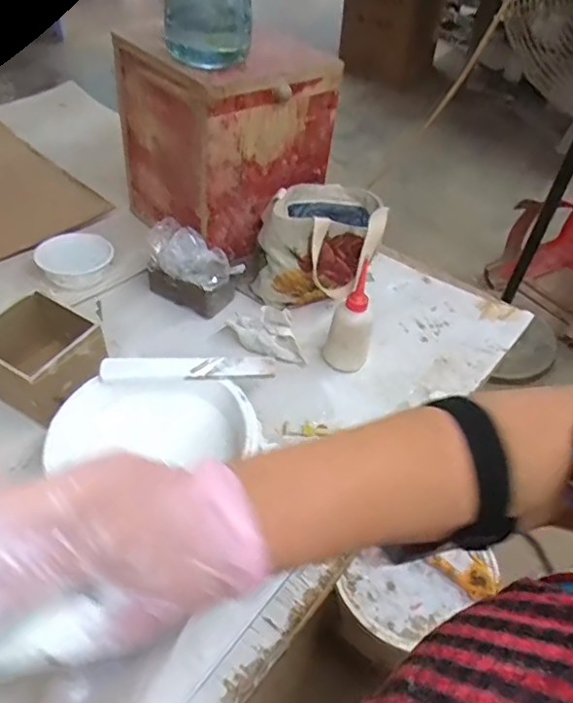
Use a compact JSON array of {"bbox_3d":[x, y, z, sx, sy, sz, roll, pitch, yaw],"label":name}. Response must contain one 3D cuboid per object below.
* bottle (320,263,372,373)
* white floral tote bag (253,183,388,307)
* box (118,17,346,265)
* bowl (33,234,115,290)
[{"bbox_3d":[0.086,-0.032,0.772,0.051,0.161,0.065,-2,47,-7],"label":"bottle"},{"bbox_3d":[0.054,-0.172,0.901,0.182,0.154,0.179,13,47,7],"label":"white floral tote bag"},{"bbox_3d":[-0.104,-0.357,0.927,0.271,0.272,0.248,37,54,26],"label":"box"},{"bbox_3d":[-0.332,-0.143,0.875,0.102,0.035,0.102,3,47,-3],"label":"bowl"}]

